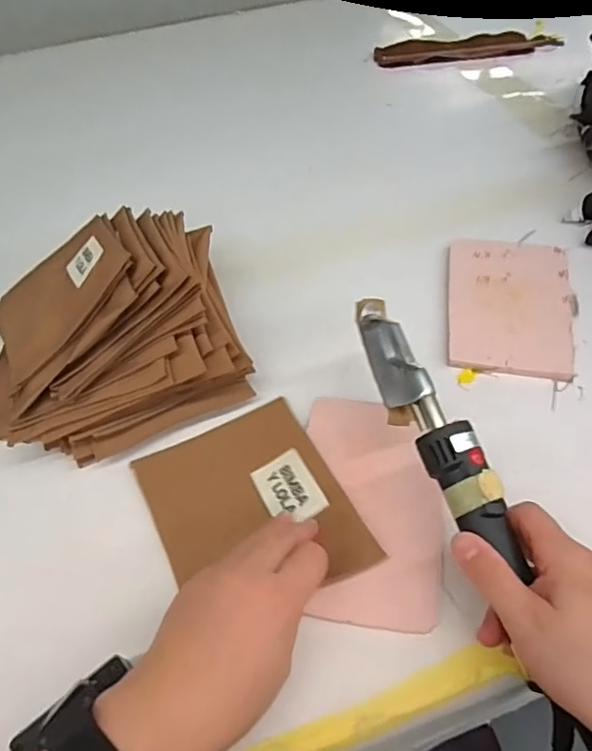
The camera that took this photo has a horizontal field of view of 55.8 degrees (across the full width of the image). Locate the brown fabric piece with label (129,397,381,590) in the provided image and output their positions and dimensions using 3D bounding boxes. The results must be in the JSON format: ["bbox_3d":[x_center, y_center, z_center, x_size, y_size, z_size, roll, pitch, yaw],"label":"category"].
[{"bbox_3d":[-0.036,0.096,0.420,0.135,0.006,0.163,-26,47,-12],"label":"brown fabric piece with label"}]

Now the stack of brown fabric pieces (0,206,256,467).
[{"bbox_3d":[-0.179,-0.054,0.496,0.230,0.109,0.238,-20,52,-12],"label":"stack of brown fabric pieces"}]

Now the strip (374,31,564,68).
[{"bbox_3d":[0.291,-0.556,0.950,0.307,0.013,0.110,-1,51,3],"label":"strip"}]

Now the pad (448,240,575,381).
[{"bbox_3d":[0.206,-0.071,0.543,0.111,0.012,0.179,8,52,11],"label":"pad"}]

